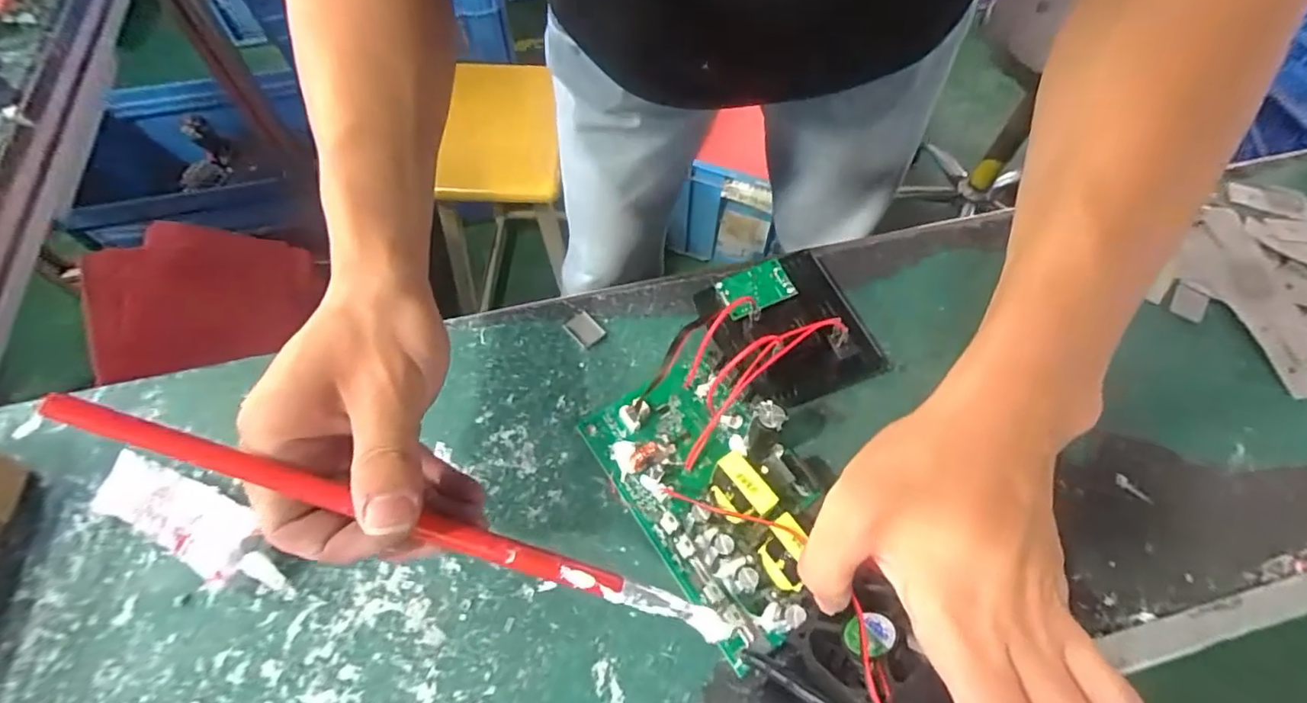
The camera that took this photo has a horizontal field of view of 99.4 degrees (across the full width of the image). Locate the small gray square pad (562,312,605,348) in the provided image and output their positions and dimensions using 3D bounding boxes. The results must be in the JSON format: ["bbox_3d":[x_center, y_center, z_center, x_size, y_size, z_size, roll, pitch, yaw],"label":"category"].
[{"bbox_3d":[-0.046,-0.015,0.365,0.018,0.004,0.024,-40,66,-20],"label":"small gray square pad"}]

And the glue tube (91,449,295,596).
[{"bbox_3d":[-0.234,0.093,0.285,0.128,0.030,0.037,24,63,15],"label":"glue tube"}]

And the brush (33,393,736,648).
[{"bbox_3d":[-0.085,0.072,0.220,0.263,0.009,0.011,24,59,-15],"label":"brush"}]

